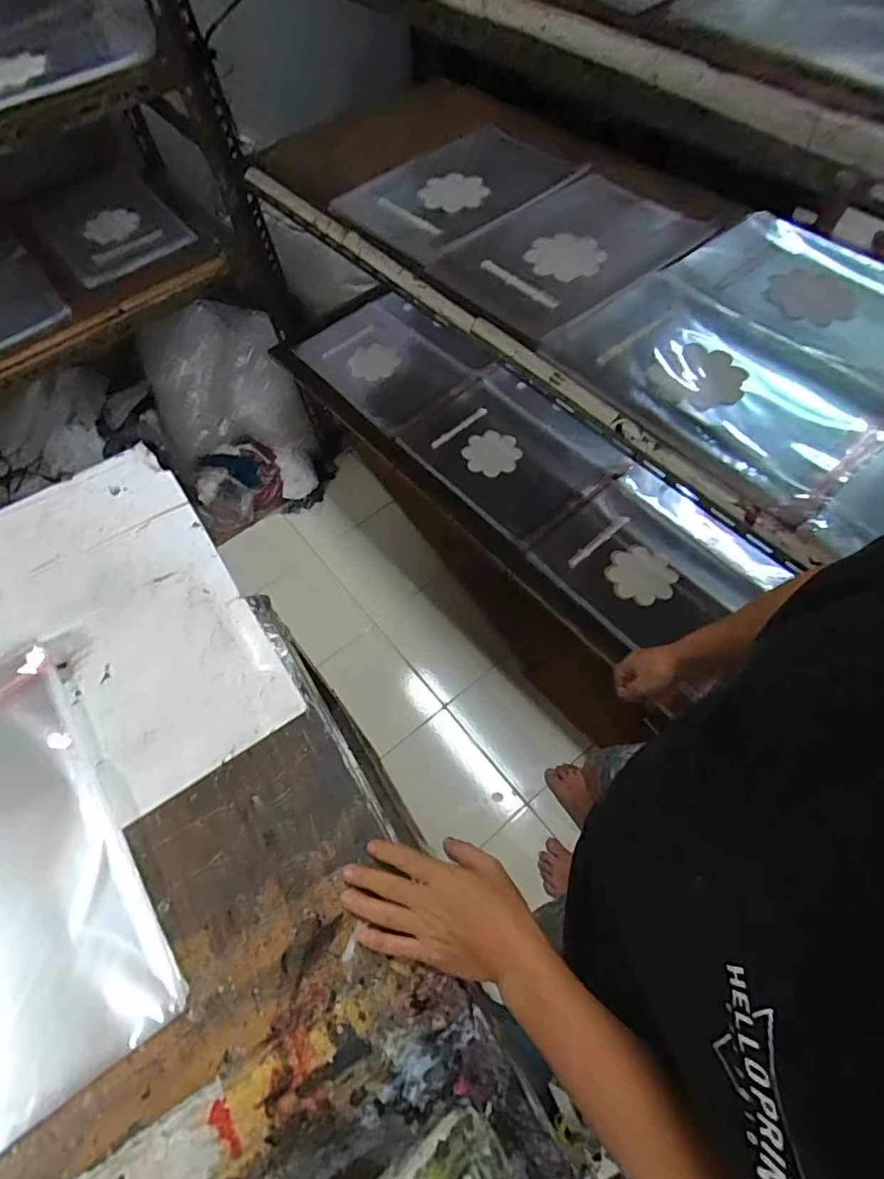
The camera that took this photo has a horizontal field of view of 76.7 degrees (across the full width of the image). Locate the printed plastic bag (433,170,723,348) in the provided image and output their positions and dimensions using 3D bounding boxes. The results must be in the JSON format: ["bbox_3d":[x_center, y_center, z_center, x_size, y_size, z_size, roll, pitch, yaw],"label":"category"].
[{"bbox_3d":[0.200,-0.541,0.881,0.412,0.030,0.263,-40,67,-16],"label":"printed plastic bag"}]

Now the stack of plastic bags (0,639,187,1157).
[{"bbox_3d":[-0.432,0.264,0.519,0.244,0.030,0.416,-33,65,-13],"label":"stack of plastic bags"}]

